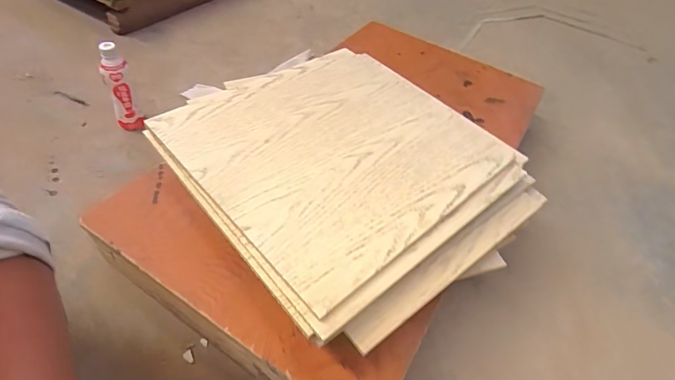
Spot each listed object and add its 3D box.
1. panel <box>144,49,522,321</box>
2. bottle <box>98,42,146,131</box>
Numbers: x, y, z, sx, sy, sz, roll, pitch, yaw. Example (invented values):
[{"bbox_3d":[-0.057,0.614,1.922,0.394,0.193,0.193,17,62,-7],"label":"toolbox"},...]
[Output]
[{"bbox_3d":[0.008,-0.089,0.691,0.483,0.020,0.450,-32,59,-30],"label":"panel"},{"bbox_3d":[-0.487,-0.227,0.886,0.060,0.194,0.049,-27,57,-27],"label":"bottle"}]

